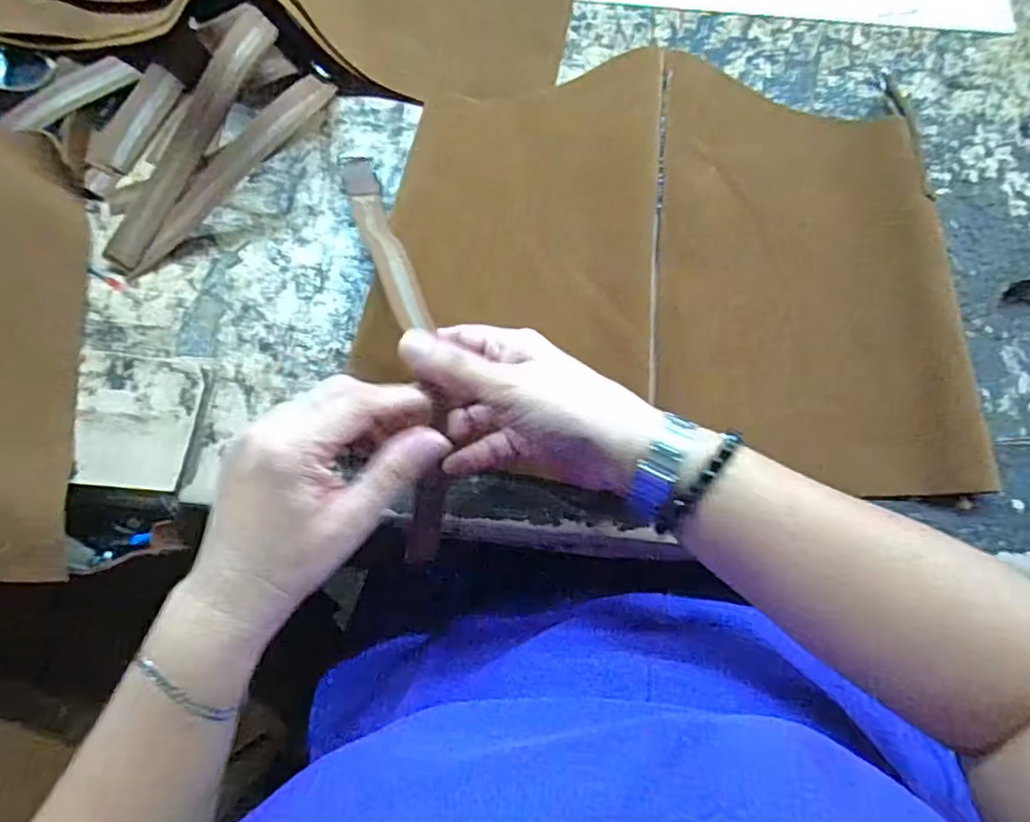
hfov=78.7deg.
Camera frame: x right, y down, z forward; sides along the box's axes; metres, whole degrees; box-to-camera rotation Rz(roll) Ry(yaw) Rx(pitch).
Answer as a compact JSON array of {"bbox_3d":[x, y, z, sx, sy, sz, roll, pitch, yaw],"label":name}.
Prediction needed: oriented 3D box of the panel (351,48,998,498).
[{"bbox_3d":[0.110,-0.112,0.405,0.364,0.015,0.264,11,76,5],"label":"panel"}]

